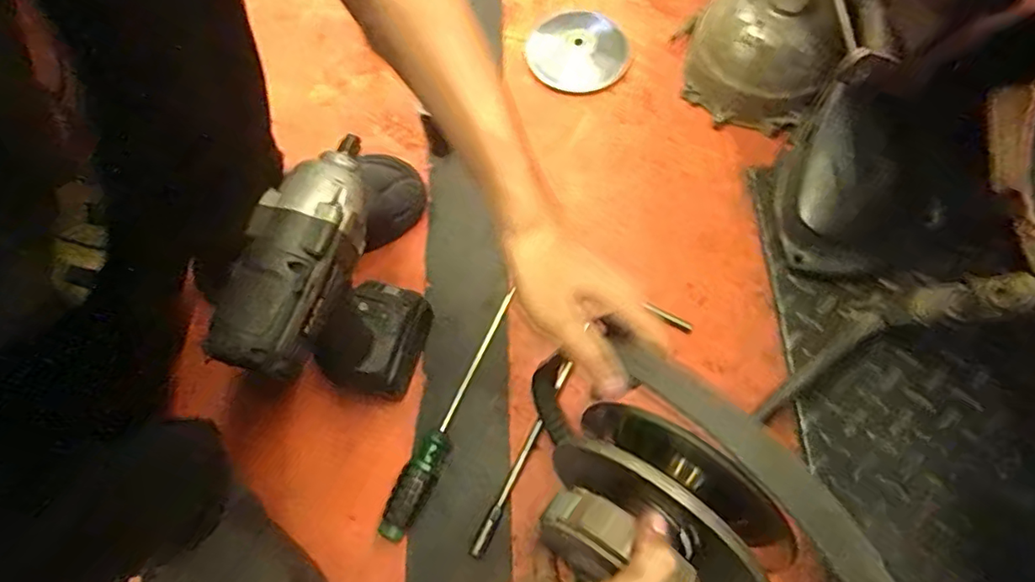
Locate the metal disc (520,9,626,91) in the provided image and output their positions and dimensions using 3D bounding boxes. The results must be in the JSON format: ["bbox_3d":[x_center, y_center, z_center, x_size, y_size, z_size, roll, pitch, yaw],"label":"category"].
[{"bbox_3d":[0.077,-0.317,0.738,0.130,0.023,0.111,4,68,5],"label":"metal disc"}]

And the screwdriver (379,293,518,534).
[{"bbox_3d":[-0.064,0.116,0.566,0.031,0.037,0.267,20,70,11],"label":"screwdriver"}]

